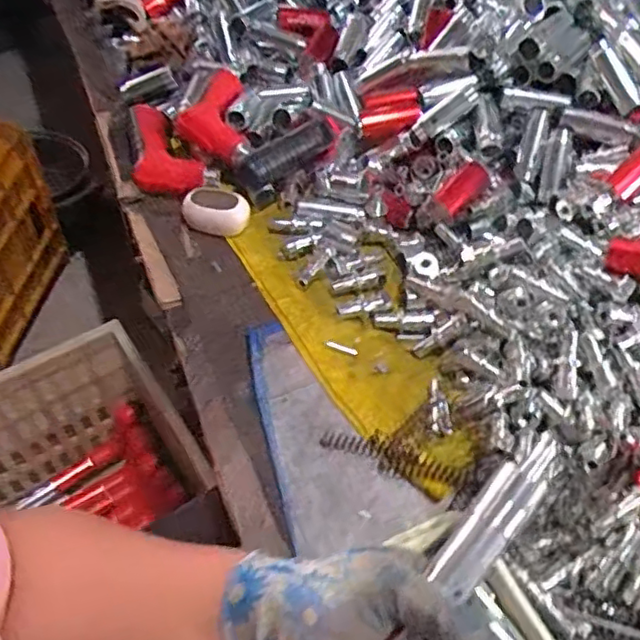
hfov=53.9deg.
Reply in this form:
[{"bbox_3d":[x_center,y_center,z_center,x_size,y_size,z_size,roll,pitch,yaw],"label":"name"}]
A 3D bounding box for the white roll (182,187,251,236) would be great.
[{"bbox_3d":[-0.101,-0.104,0.612,0.053,0.037,0.050,1,53,-1],"label":"white roll"}]

